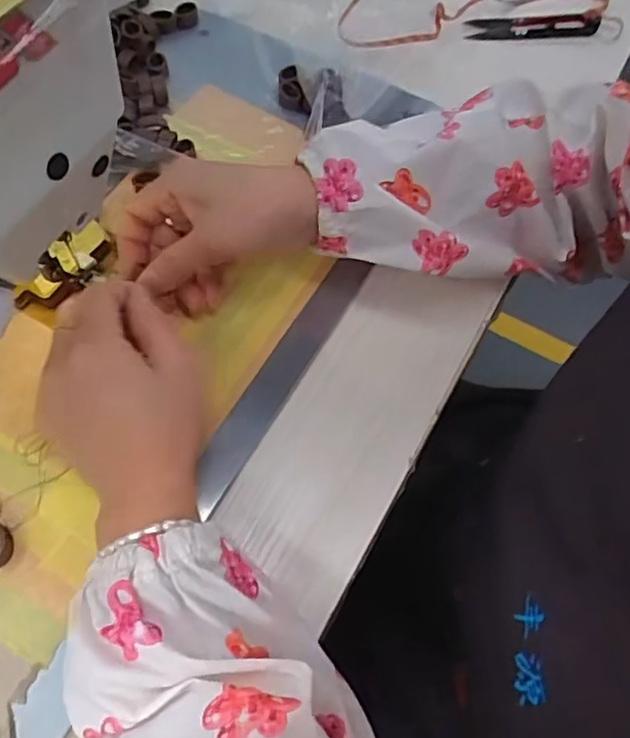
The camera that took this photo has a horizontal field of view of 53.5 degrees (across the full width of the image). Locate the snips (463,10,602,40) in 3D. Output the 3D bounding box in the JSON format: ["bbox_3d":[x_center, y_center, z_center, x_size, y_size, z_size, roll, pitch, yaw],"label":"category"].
[{"bbox_3d":[0.174,-0.279,0.504,0.107,0.012,0.027,-1,62,-4],"label":"snips"}]

